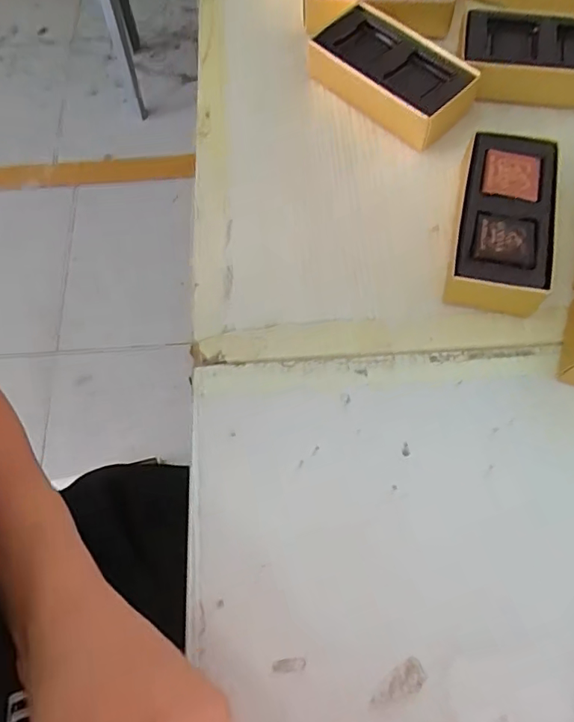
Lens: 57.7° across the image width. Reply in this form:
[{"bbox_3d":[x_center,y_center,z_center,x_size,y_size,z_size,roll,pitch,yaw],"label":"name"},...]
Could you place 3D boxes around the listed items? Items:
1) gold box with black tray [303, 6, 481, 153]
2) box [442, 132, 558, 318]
[{"bbox_3d":[0.075,-0.207,0.374,0.059,0.031,0.115,-38,72,-12],"label":"gold box with black tray"},{"bbox_3d":[0.136,-0.088,0.328,0.055,0.034,0.113,11,69,7],"label":"box"}]

